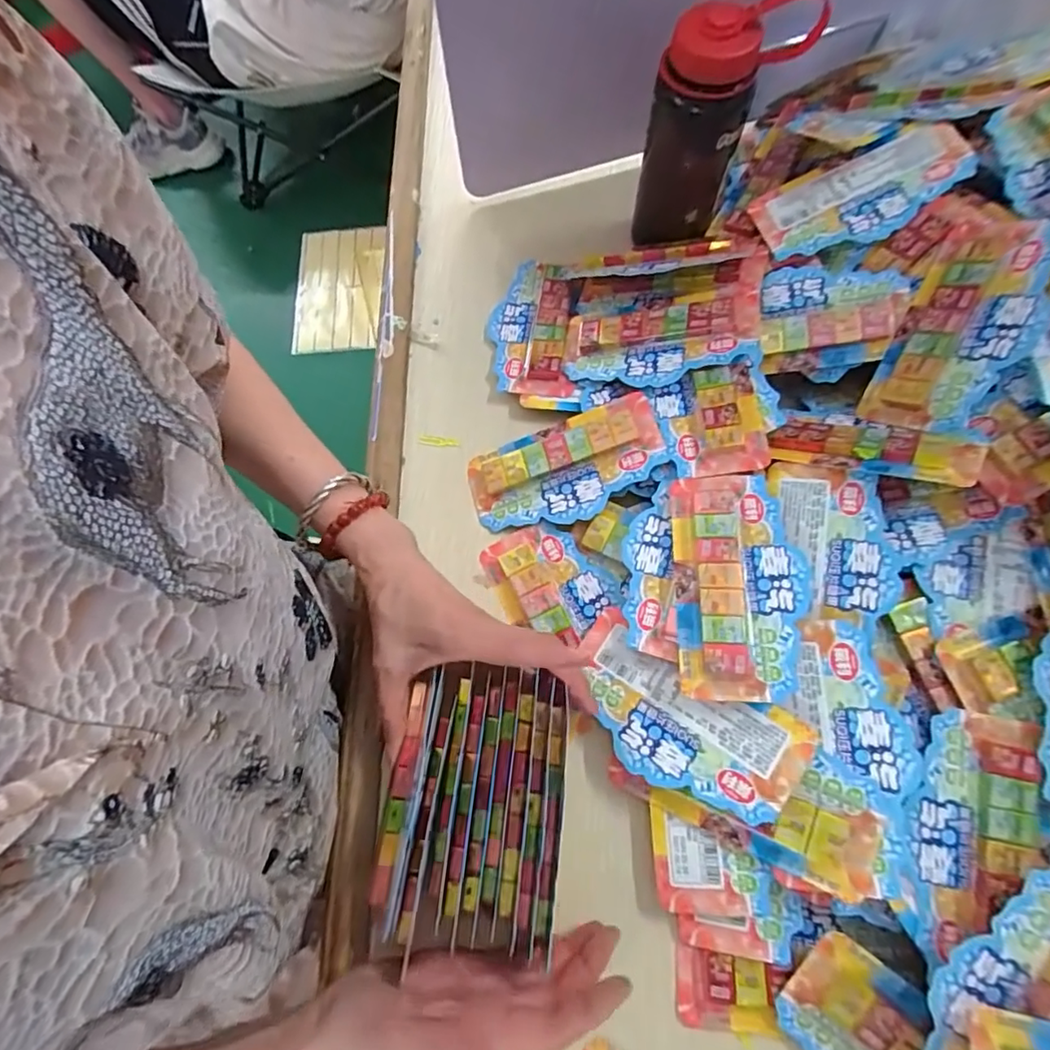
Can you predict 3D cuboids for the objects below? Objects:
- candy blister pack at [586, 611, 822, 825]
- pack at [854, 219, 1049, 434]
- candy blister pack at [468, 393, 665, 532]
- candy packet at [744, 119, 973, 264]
[{"bbox_3d":[0.092,0.120,0.346,0.143,0.012,0.075,29,74,28],"label":"candy blister pack"},{"bbox_3d":[0.286,-0.130,0.363,0.075,0.013,0.144,31,99,44],"label":"pack"},{"bbox_3d":[0.030,-0.042,0.417,0.146,0.012,0.075,-22,70,11],"label":"candy blister pack"},{"bbox_3d":[0.250,-0.245,0.415,0.142,0.007,0.072,-20,75,15],"label":"candy packet"}]

